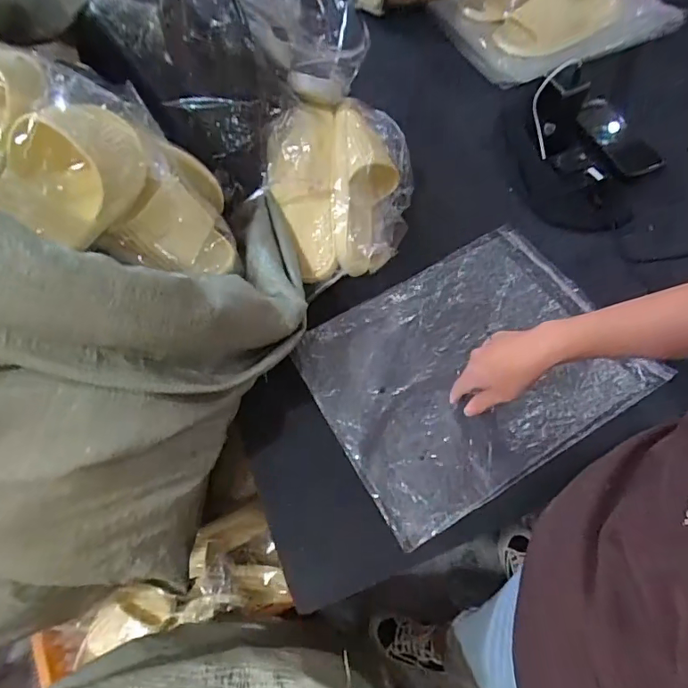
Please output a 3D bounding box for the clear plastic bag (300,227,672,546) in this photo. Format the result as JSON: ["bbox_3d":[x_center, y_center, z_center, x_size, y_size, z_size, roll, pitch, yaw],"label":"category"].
[{"bbox_3d":[0.161,0.018,0.657,0.390,0.016,0.303,-27,61,-14],"label":"clear plastic bag"}]

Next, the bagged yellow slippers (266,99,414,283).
[{"bbox_3d":[-0.002,-0.211,0.685,0.193,0.109,0.289,-1,64,2],"label":"bagged yellow slippers"}]

